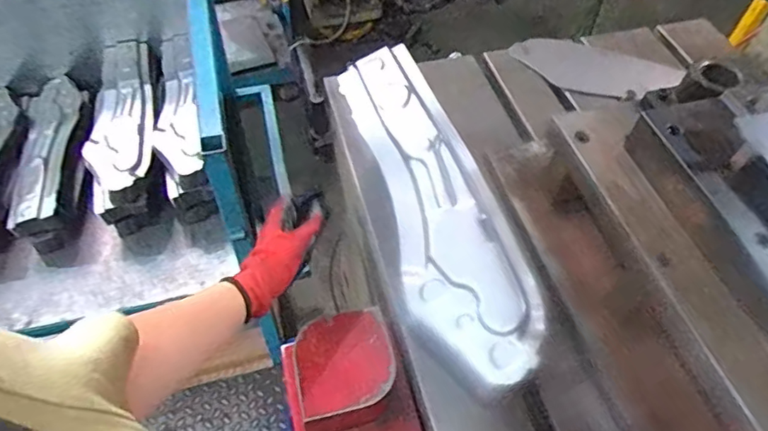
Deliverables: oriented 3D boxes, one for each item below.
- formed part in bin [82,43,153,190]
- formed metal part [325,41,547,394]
[{"bbox_3d":[-0.623,-0.247,1.275,0.140,0.063,0.474,-11,54,-11],"label":"formed part in bin"},{"bbox_3d":[0.064,-0.015,0.658,0.134,0.071,0.451,-22,65,8],"label":"formed metal part"}]

